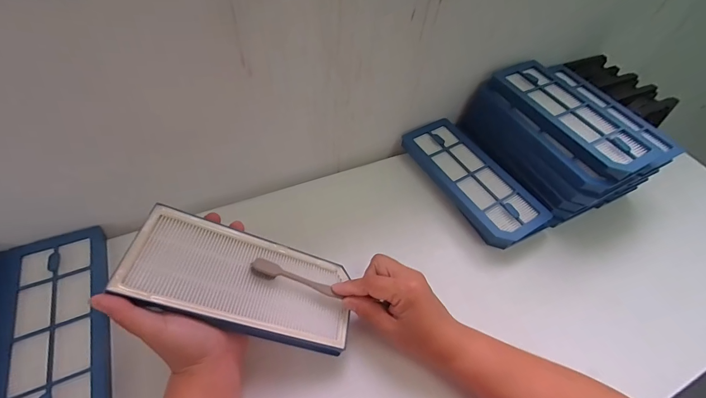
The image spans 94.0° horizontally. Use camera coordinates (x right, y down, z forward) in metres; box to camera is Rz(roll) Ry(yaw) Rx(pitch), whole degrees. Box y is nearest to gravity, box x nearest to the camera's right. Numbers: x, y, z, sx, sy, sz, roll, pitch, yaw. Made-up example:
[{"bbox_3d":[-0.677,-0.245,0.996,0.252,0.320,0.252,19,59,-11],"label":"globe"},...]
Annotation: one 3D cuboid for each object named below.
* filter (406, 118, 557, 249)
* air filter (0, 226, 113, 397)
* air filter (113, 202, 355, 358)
[{"bbox_3d":[0.161,-0.027,0.458,0.097,0.030,0.206,-25,60,-22],"label":"filter"},{"bbox_3d":[-0.287,0.122,0.313,0.090,0.021,0.204,-20,58,-19],"label":"air filter"},{"bbox_3d":[-0.092,0.073,0.302,0.196,0.017,0.089,25,52,-15],"label":"air filter"}]

